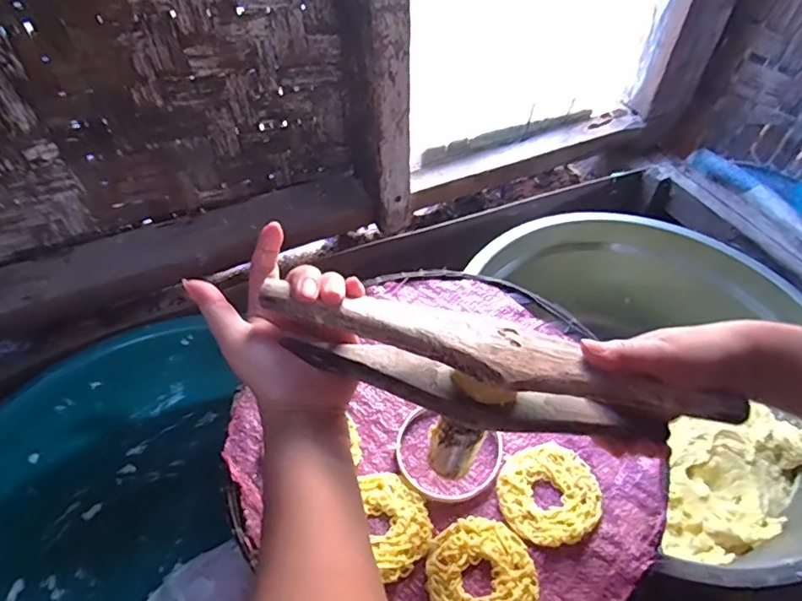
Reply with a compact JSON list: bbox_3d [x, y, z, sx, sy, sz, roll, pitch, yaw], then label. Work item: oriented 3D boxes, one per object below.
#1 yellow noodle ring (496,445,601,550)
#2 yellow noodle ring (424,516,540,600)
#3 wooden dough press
[{"bbox_3d":[0.118,0.153,0.426,0.080,0.006,0.075,1,50,-2],"label":"yellow noodle ring"},{"bbox_3d":[0.058,0.199,0.387,0.079,0.009,0.077,1,50,-2],"label":"yellow noodle ring"},{"bbox_3d":[0.059,0.066,0.366,0.282,0.103,0.063,14,50,-3],"label":"wooden dough press"}]

